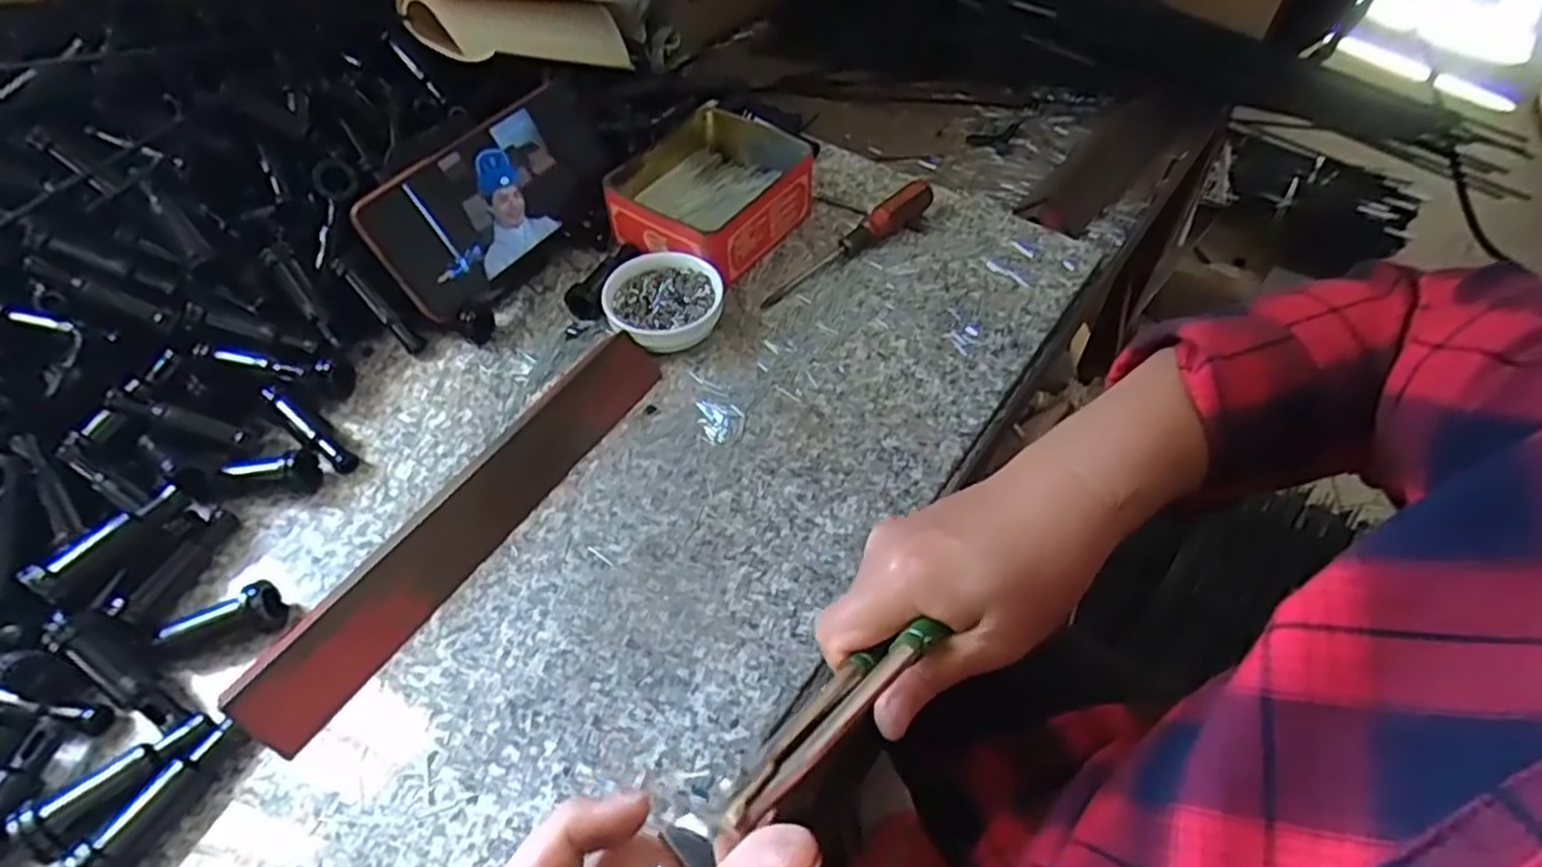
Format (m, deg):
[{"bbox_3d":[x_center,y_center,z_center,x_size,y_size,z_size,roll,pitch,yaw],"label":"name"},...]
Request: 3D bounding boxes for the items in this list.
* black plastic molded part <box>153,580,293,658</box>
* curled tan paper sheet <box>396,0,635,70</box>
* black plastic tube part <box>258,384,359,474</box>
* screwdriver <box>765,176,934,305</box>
[{"bbox_3d":[-0.250,0.088,0.344,0.051,0.021,0.019,-25,56,-17],"label":"black plastic molded part"},{"bbox_3d":[-0.174,-0.313,0.579,0.062,0.046,0.212,26,32,15],"label":"curled tan paper sheet"},{"bbox_3d":[-0.254,-0.002,0.413,0.067,0.018,0.012,31,59,22],"label":"black plastic tube part"},{"bbox_3d":[0.051,-0.130,0.506,0.145,0.027,0.017,-33,59,-22],"label":"screwdriver"}]

